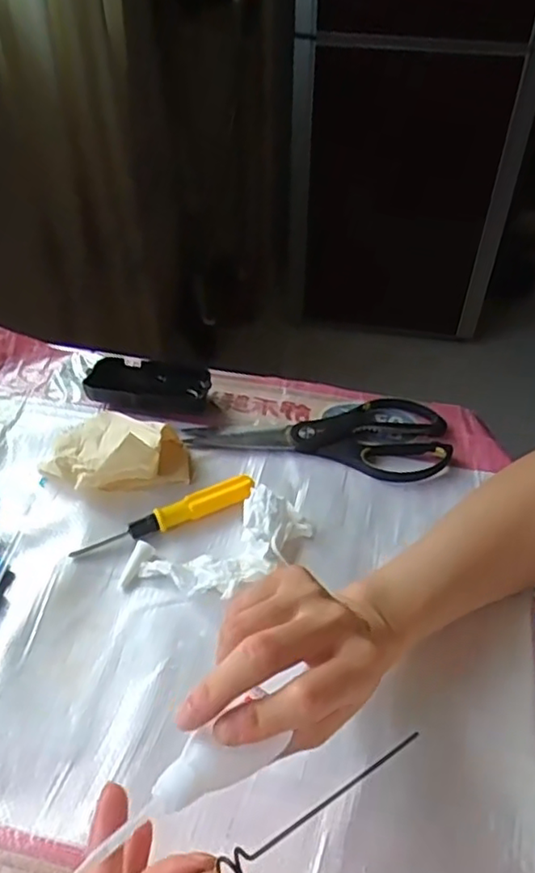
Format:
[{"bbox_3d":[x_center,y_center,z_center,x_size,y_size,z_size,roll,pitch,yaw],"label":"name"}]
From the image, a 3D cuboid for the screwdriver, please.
[{"bbox_3d":[-0.075,0.058,0.475,0.137,0.015,0.014,-19,48,-19],"label":"screwdriver"}]

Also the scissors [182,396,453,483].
[{"bbox_3d":[0.046,-0.009,0.550,0.214,0.010,0.092,9,45,9],"label":"scissors"}]

